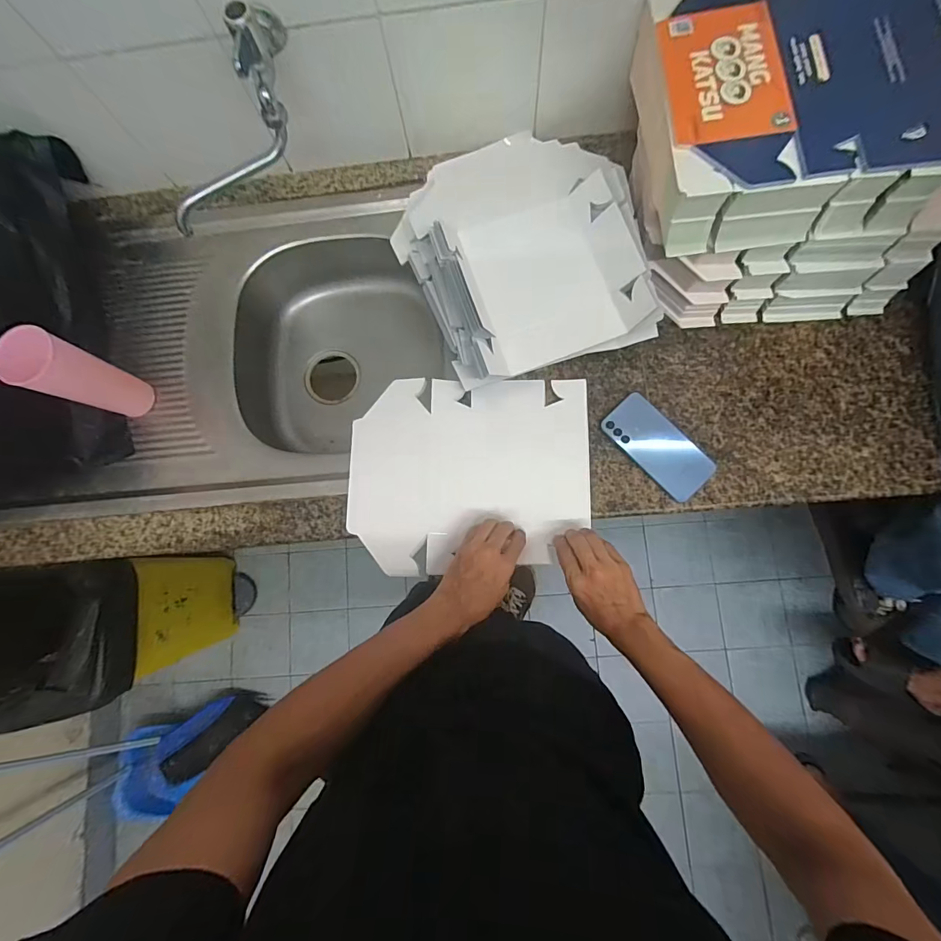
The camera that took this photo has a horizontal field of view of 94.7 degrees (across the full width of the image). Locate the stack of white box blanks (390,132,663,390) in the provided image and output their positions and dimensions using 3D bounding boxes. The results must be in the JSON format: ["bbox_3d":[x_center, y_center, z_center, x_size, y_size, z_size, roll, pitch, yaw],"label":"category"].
[{"bbox_3d":[0.069,-0.334,0.632,0.315,0.095,0.382,-17,81,1],"label":"stack of white box blanks"}]

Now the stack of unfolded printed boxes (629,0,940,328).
[{"bbox_3d":[0.398,-0.405,0.565,0.348,0.205,0.338,-3,81,3],"label":"stack of unfolded printed boxes"}]

